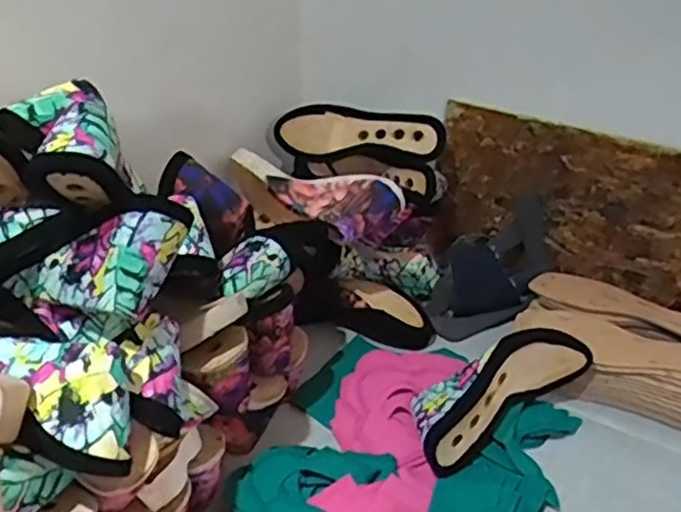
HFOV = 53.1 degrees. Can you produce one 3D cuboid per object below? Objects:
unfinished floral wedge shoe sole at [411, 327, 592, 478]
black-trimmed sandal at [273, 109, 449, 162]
[{"bbox_3d":[0.173,0.143,0.759,0.230,0.069,0.082,-29,42,-20],"label":"unfinished floral wedge shoe sole"},{"bbox_3d":[0.026,-0.166,0.956,0.237,0.072,0.047,11,34,14],"label":"black-trimmed sandal"}]

